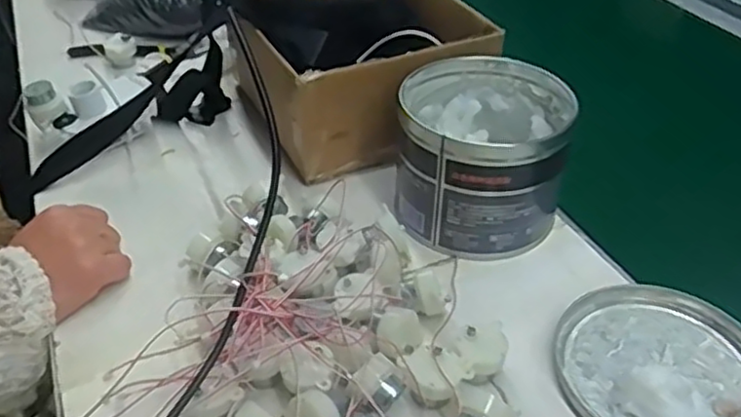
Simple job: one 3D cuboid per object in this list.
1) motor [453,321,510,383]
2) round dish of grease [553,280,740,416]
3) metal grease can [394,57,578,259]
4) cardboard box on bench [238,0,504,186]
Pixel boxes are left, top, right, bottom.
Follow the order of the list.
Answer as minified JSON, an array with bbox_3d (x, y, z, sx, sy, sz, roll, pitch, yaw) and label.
[{"bbox_3d":[0.068,0.093,0.421,0.034,0.031,0.031,-10,40,-13],"label":"motor"},{"bbox_3d":[0.185,0.097,0.427,0.124,0.025,0.129,1,39,0],"label":"round dish of grease"},{"bbox_3d":[0.084,-0.041,0.527,0.122,0.102,0.128,1,39,0],"label":"metal grease can"},{"bbox_3d":[-0.013,-0.135,0.635,0.191,0.113,0.211,-15,42,-19],"label":"cardboard box on bench"}]

